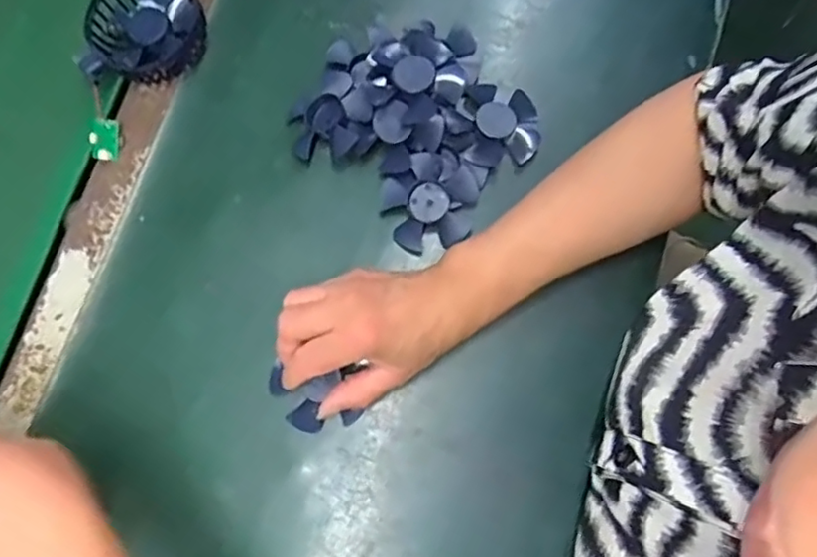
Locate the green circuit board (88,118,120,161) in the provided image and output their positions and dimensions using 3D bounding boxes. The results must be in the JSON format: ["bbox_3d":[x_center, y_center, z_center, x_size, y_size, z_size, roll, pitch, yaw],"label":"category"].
[{"bbox_3d":[-0.239,-0.110,0.487,0.022,0.004,0.031,4,97,-11],"label":"green circuit board"}]

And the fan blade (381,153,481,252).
[{"bbox_3d":[0.018,-0.058,0.473,0.073,0.027,0.067,-29,80,-4],"label":"fan blade"}]

